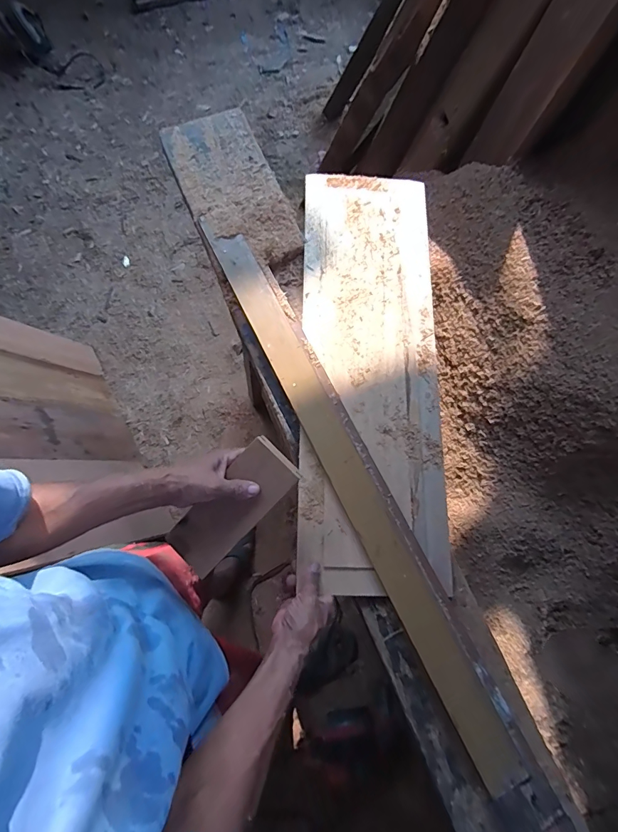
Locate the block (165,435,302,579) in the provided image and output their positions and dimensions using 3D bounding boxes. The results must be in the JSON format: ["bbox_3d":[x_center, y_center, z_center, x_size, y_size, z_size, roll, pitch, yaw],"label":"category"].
[{"bbox_3d":[-0.109,0.131,0.571,0.083,0.031,0.206,44,95,9],"label":"block"}]

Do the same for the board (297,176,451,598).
[{"bbox_3d":[0.110,-0.105,0.719,0.243,0.021,0.776,1,75,-1],"label":"board"}]

